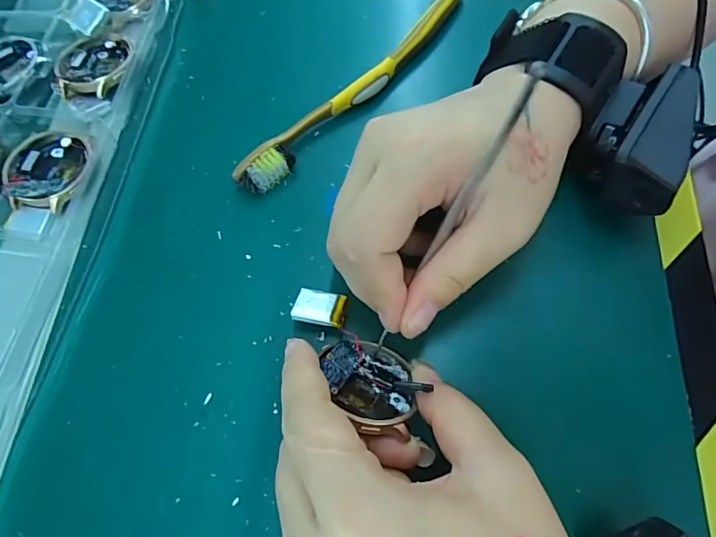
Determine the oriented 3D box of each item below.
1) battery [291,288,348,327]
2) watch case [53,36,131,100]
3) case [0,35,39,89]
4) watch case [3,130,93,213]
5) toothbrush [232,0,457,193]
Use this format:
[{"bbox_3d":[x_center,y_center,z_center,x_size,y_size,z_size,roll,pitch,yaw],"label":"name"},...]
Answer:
[{"bbox_3d":[-0.017,0.017,0.210,0.023,0.004,0.018,10,45,3],"label":"battery"},{"bbox_3d":[-0.153,-0.117,0.268,0.038,0.008,0.044,-2,67,1],"label":"watch case"},{"bbox_3d":[-0.213,-0.122,0.281,0.043,0.007,0.043,-31,70,-10],"label":"case"},{"bbox_3d":[-0.163,-0.052,0.243,0.039,0.011,0.045,3,68,4],"label":"watch case"},{"bbox_3d":[0.004,-0.100,0.258,0.015,0.015,0.175,41,75,17],"label":"toothbrush"}]

